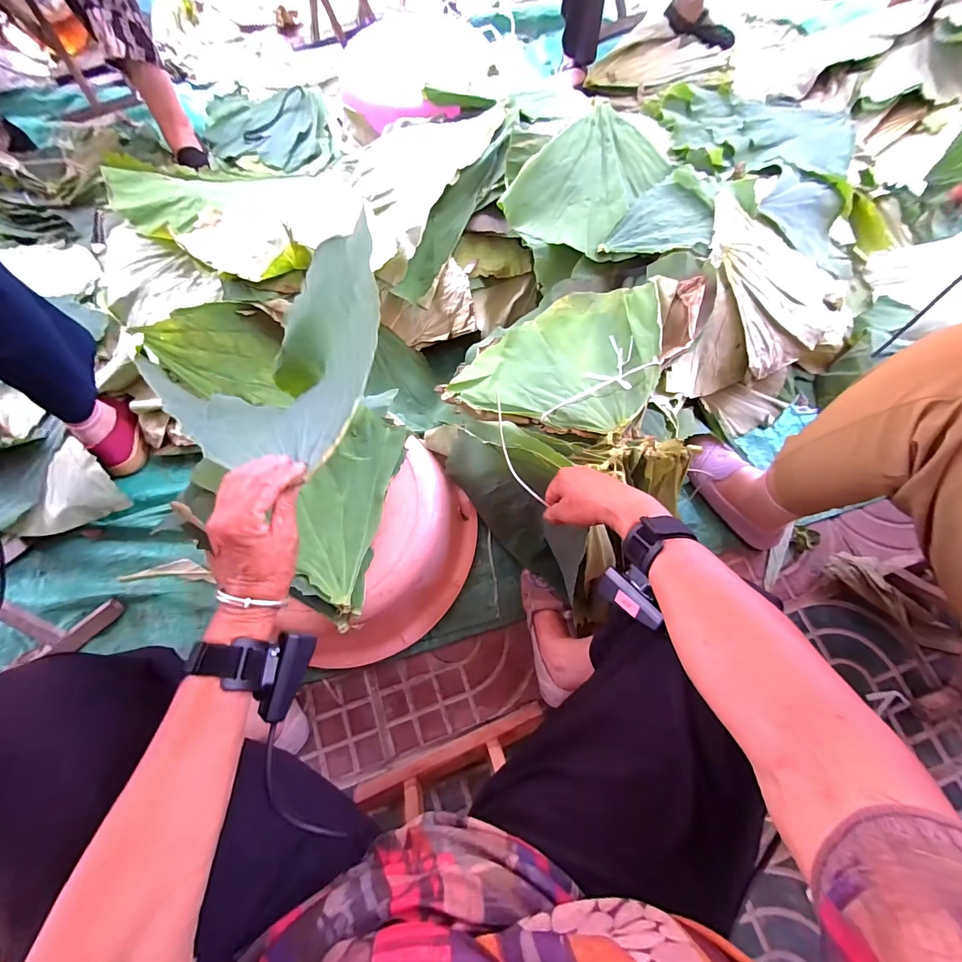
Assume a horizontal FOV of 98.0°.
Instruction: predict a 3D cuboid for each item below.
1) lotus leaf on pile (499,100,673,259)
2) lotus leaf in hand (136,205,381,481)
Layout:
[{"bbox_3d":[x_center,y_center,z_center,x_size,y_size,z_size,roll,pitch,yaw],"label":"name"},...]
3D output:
[{"bbox_3d":[0.224,-0.554,0.779,0.231,0.054,0.341,38,76,11],"label":"lotus leaf on pile"},{"bbox_3d":[-0.245,-0.149,0.509,0.257,0.156,0.304,6,73,1],"label":"lotus leaf in hand"}]

